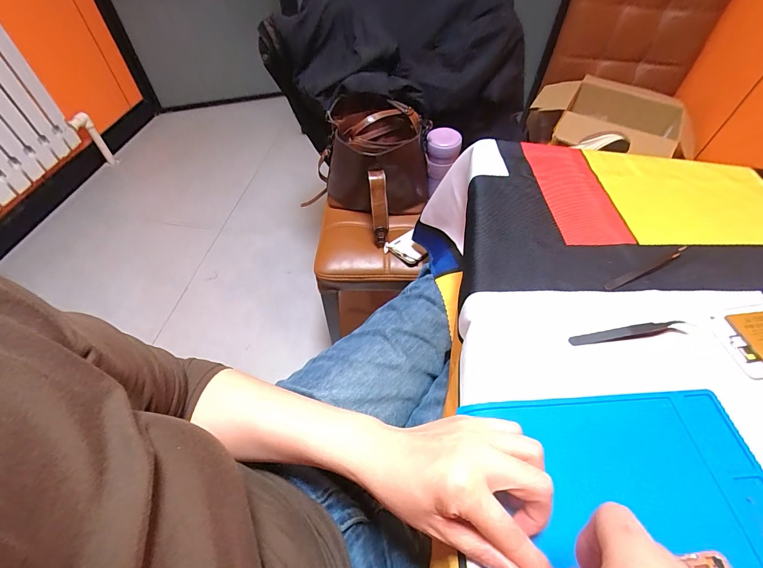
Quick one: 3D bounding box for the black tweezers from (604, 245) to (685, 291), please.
[{"bbox_3d":[0.297,-0.018,0.395,0.128,0.004,0.012,-20,57,-17],"label":"black tweezers"}]

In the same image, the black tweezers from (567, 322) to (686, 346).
[{"bbox_3d":[0.235,0.047,0.342,0.108,0.016,0.011,-4,53,-5],"label":"black tweezers"}]

